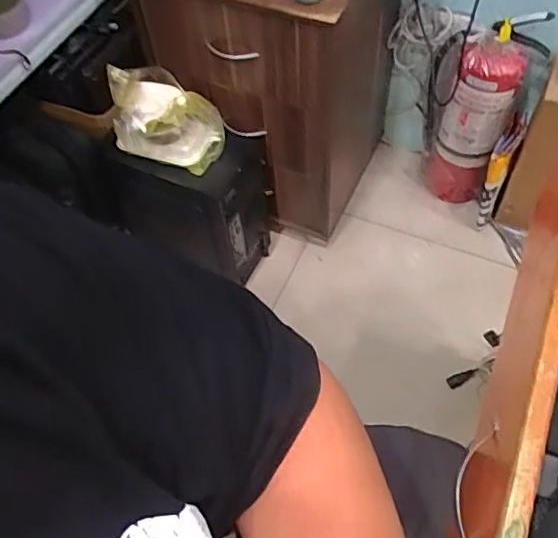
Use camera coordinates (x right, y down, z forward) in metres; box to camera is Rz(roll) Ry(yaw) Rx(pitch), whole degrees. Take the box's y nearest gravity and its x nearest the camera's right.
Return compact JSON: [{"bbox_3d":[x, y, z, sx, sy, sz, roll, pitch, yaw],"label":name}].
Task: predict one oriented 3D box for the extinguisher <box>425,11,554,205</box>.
[{"bbox_3d":[0.435,-0.332,1.280,0.188,0.431,0.124,10,58,11],"label":"extinguisher"}]

